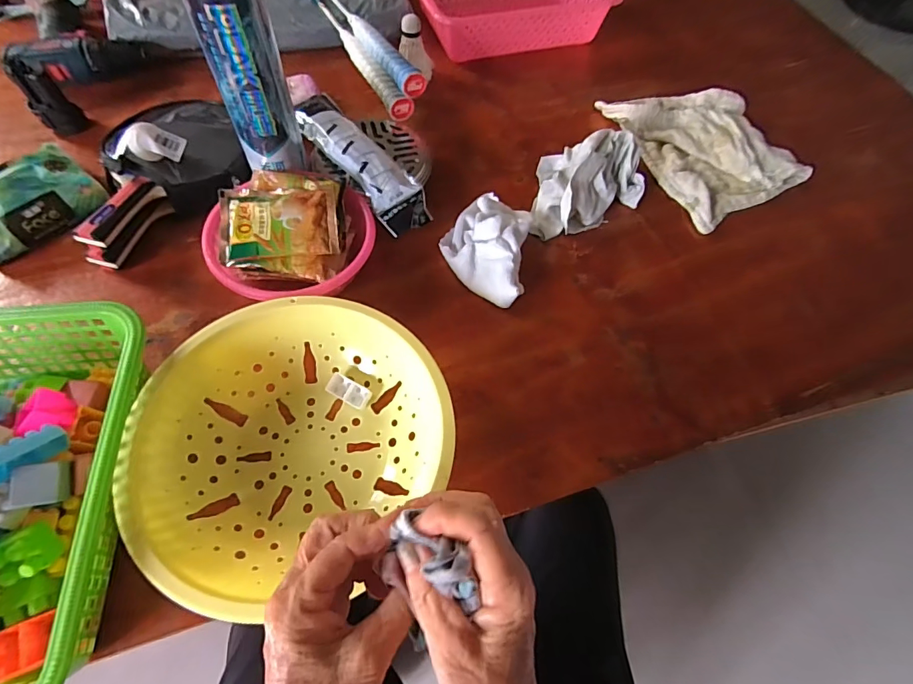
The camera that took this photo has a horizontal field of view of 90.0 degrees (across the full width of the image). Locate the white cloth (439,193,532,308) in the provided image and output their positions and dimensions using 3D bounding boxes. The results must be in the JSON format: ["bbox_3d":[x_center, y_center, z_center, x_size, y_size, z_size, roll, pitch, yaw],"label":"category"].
[{"bbox_3d":[0.033,-0.120,0.521,0.097,0.047,0.162,8,60,1],"label":"white cloth"}]

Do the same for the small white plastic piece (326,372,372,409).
[{"bbox_3d":[-0.103,0.047,0.439,0.040,0.018,0.020,26,62,11],"label":"small white plastic piece"}]

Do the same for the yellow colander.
[{"bbox_3d":[-0.139,0.082,0.391,0.235,0.063,0.244,30,63,13],"label":"yellow colander"}]

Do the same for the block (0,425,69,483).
[{"bbox_3d":[-0.321,0.083,0.333,0.017,0.022,0.059,34,40,15],"label":"block"}]

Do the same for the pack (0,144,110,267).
[{"bbox_3d":[-0.462,-0.147,0.494,0.062,0.063,0.130,37,65,17],"label":"pack"}]

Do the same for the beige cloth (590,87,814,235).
[{"bbox_3d":[0.348,-0.278,0.633,0.191,0.033,0.233,-22,64,-15],"label":"beige cloth"}]

